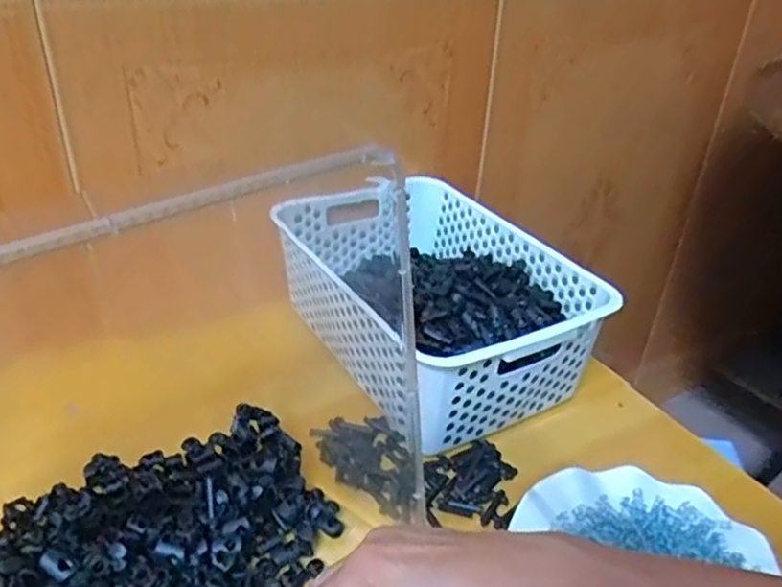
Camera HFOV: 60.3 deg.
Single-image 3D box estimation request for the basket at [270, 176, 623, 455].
[{"bbox_3d":[0.037,0.004,0.648,0.202,0.109,0.292,-17,38,-29],"label":"basket"}]

